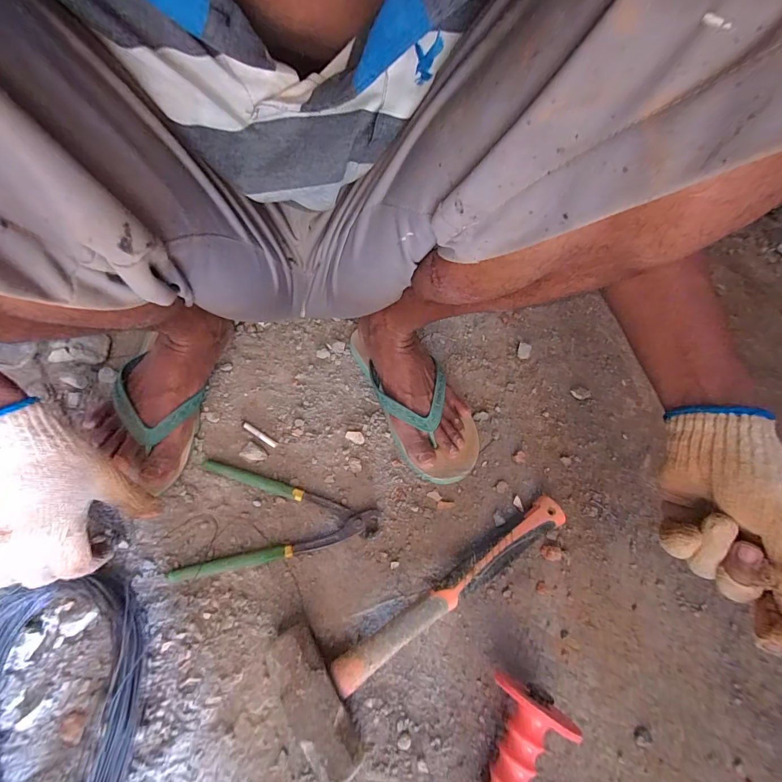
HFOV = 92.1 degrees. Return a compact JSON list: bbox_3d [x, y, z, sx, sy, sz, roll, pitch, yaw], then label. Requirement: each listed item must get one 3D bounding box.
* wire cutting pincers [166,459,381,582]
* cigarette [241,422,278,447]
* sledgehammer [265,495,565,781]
[{"bbox_3d":[-0.126,0.134,0.436,0.216,0.019,0.123,-4,59,-11],"label":"wire cutting pincers"},{"bbox_3d":[-0.171,0.056,0.486,0.056,0.007,0.009,31,59,11],"label":"cigarette"},{"bbox_3d":[0.053,0.212,0.395,0.348,0.040,0.118,-27,66,-23],"label":"sledgehammer"}]

